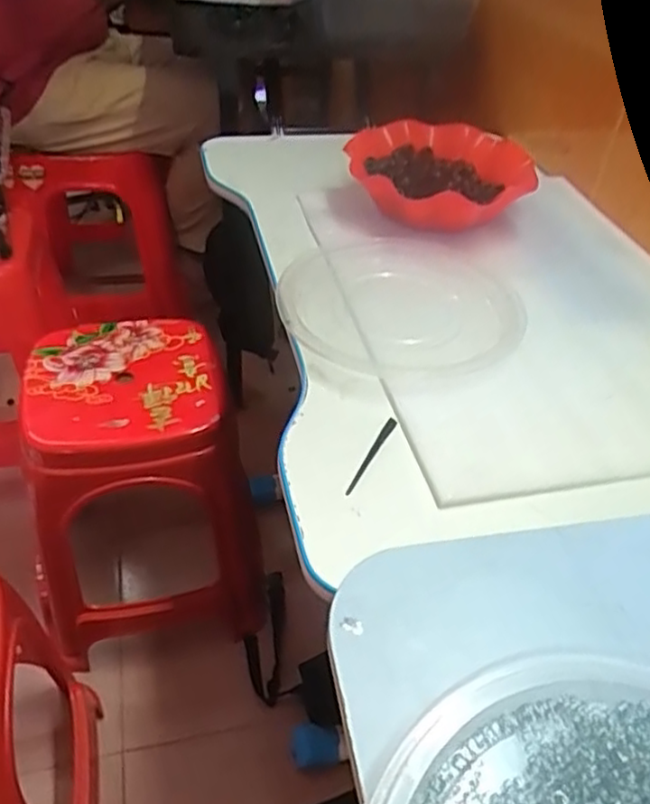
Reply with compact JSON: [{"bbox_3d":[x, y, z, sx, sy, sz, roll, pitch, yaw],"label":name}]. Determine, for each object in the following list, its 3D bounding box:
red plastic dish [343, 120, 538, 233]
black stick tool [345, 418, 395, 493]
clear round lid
[{"bbox_3d":[0.135,-0.272,0.807,0.216,0.048,0.199,0,42,-5],"label":"red plastic dish"},{"bbox_3d":[0.036,0.041,0.524,0.007,0.005,0.086,22,45,19],"label":"black stick tool"},{"bbox_3d":[0.073,-0.095,0.653,0.225,0.022,0.195,2,42,-2],"label":"clear round lid"}]

